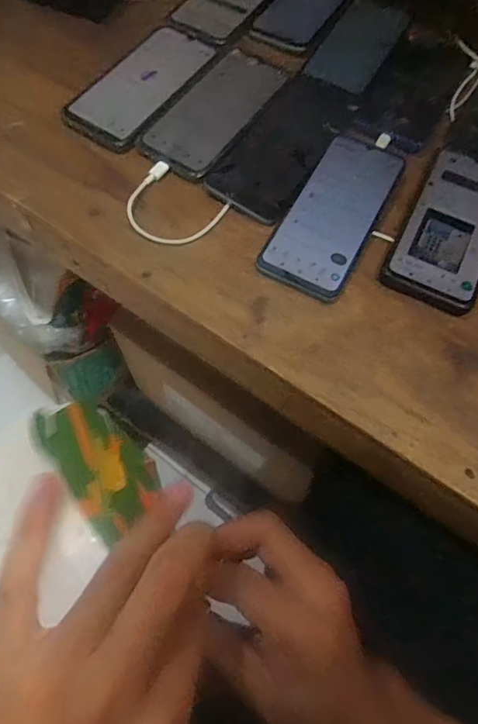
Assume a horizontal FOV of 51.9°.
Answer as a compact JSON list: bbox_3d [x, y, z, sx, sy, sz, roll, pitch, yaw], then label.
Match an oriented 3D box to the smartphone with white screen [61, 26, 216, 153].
[{"bbox_3d":[-0.098,-0.282,0.494,0.084,0.011,0.168,31,68,11],"label":"smartphone with white screen"}]

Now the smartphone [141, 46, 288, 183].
[{"bbox_3d":[-0.020,-0.251,0.484,0.077,0.007,0.167,34,68,12],"label":"smartphone"}]

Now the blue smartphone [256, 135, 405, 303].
[{"bbox_3d":[0.085,-0.135,0.434,0.074,0.010,0.176,26,67,9],"label":"blue smartphone"}]

